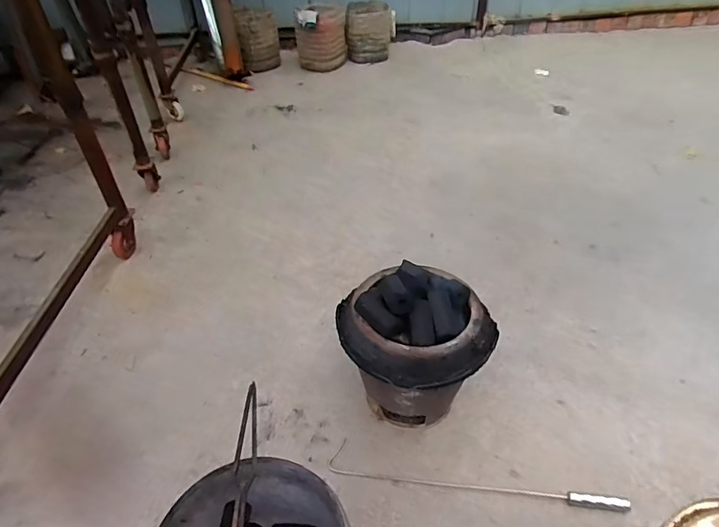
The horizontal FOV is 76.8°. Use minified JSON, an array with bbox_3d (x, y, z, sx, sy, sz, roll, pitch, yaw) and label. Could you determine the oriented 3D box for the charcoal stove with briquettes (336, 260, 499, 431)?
[{"bbox_3d":[0.102,0.173,0.901,0.276,0.300,0.248,-5,41,-5],"label":"charcoal stove with briquettes"}]

